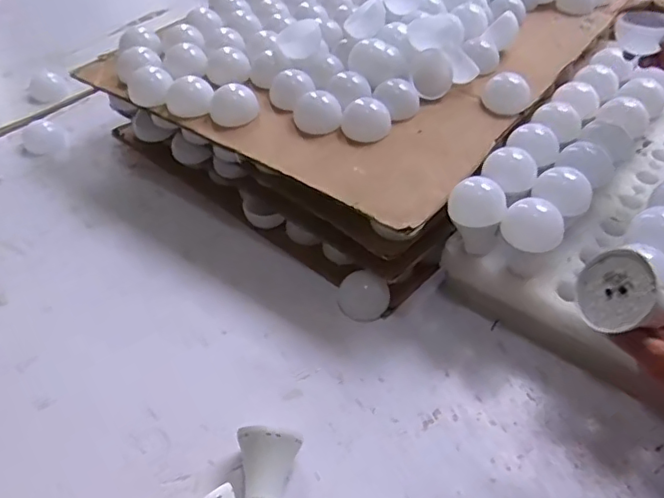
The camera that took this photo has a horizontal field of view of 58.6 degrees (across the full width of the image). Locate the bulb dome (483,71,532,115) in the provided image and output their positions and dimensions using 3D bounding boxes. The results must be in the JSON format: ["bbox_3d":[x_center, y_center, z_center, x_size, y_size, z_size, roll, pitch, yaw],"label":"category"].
[{"bbox_3d":[0.245,-0.216,0.826,0.064,0.033,0.069,14,46,12],"label":"bulb dome"}]

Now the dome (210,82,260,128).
[{"bbox_3d":[-0.133,-0.199,0.808,0.063,0.032,0.060,-4,45,-6],"label":"dome"}]

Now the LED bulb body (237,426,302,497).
[{"bbox_3d":[-0.063,0.219,0.566,0.057,0.057,0.081,2,44,-1],"label":"LED bulb body"}]

